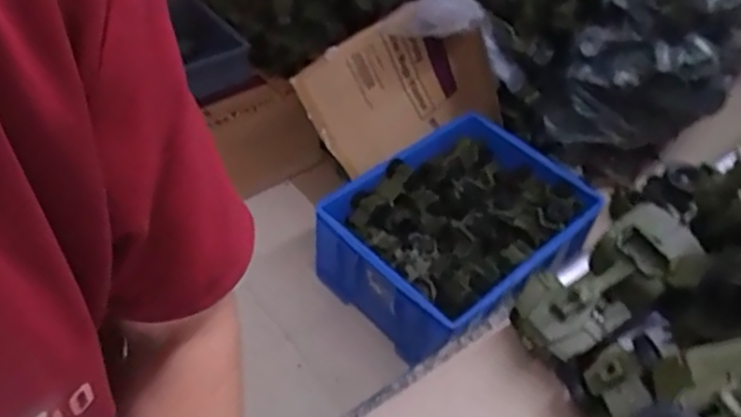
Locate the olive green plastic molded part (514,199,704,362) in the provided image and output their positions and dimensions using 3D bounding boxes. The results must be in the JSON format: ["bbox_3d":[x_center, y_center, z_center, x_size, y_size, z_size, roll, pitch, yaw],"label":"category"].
[{"bbox_3d":[0.224,0.076,0.638,0.183,0.079,0.084,-35,55,-4],"label":"olive green plastic molded part"}]

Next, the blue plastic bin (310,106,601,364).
[{"bbox_3d":[0.191,0.067,1.546,0.533,0.232,0.422,-31,56,-29],"label":"blue plastic bin"}]

